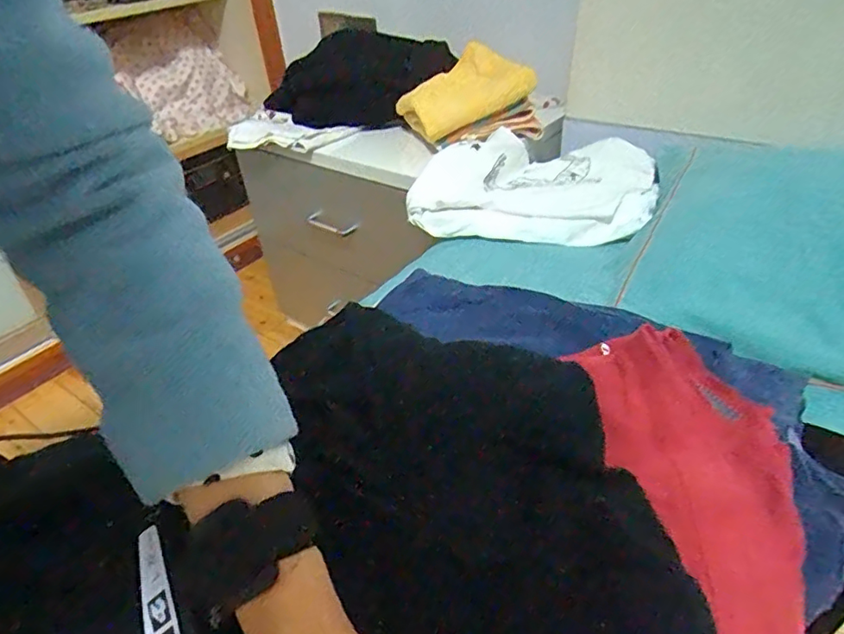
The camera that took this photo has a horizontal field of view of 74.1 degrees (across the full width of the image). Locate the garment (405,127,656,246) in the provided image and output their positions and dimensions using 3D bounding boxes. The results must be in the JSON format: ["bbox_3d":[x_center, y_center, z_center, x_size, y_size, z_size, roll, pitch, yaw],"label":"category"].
[{"bbox_3d":[0.157,-0.188,0.780,0.311,0.056,0.273,8,38,18],"label":"garment"}]

